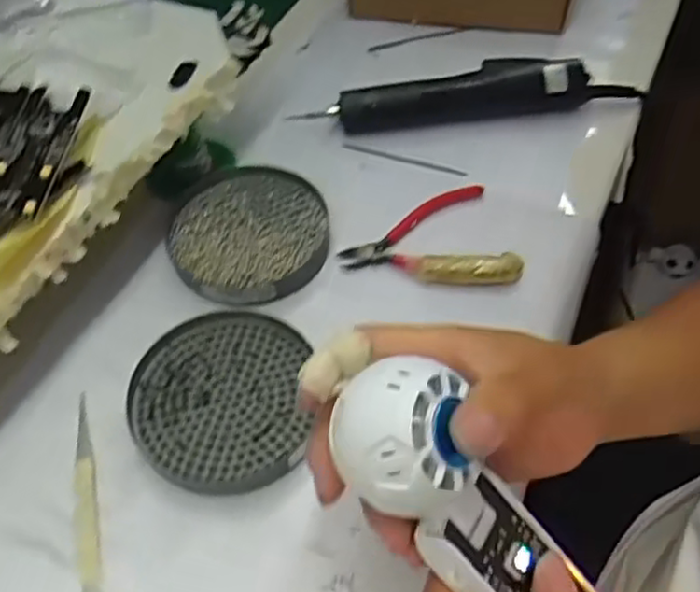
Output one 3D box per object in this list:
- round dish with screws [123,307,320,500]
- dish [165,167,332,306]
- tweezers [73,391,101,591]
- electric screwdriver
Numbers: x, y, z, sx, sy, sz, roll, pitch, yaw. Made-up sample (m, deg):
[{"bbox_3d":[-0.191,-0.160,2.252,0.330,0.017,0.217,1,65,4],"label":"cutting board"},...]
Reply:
[{"bbox_3d":[-0.078,0.062,0.418,0.103,0.010,0.115,-4,53,0],"label":"round dish with screws"},{"bbox_3d":[-0.071,-0.046,0.494,0.109,0.011,0.112,4,54,6],"label":"dish"},{"bbox_3d":[-0.149,0.112,0.392,0.013,0.004,0.126,-14,54,-7],"label":"tweezers"},{"bbox_3d":[0.101,-0.167,0.574,0.270,0.036,0.034,-8,54,-3],"label":"electric screwdriver"}]

